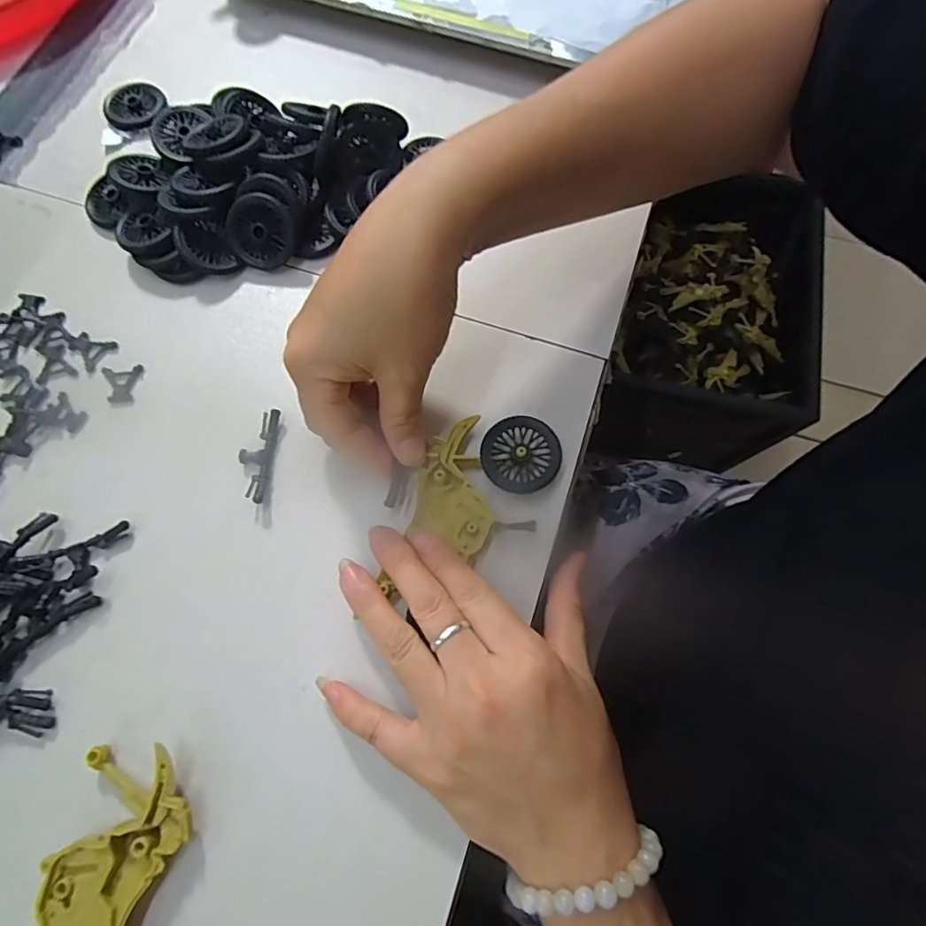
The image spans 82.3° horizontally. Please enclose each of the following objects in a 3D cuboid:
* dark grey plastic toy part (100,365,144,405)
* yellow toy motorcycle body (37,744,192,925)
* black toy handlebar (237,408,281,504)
[{"bbox_3d":[-0.181,-0.042,0.280,0.021,0.004,0.022,0,71,0],"label":"dark grey plastic toy part"},{"bbox_3d":[-0.137,0.164,0.203,0.047,0.013,0.097,12,71,4],"label":"yellow toy motorcycle body"},{"bbox_3d":[-0.104,-0.004,0.265,0.016,0.006,0.049,3,71,1],"label":"black toy handlebar"}]

